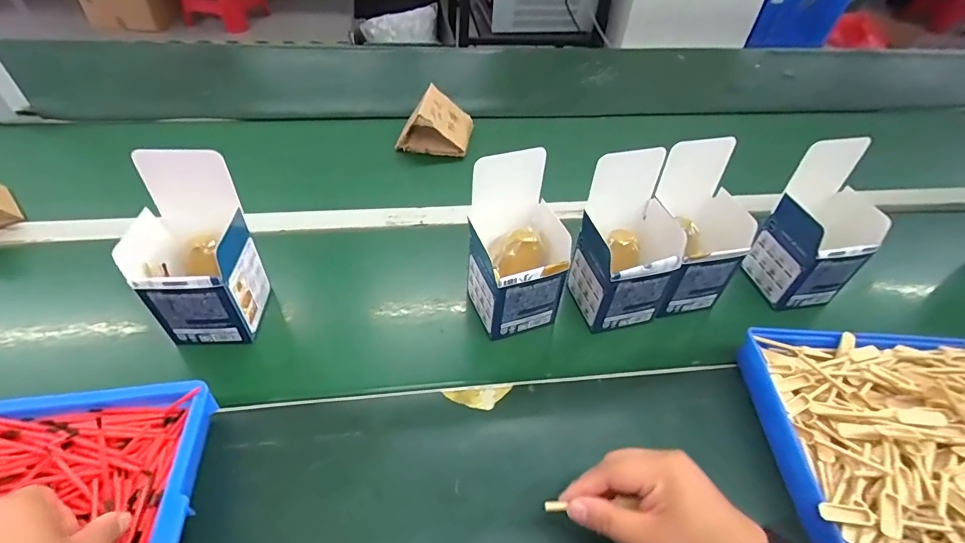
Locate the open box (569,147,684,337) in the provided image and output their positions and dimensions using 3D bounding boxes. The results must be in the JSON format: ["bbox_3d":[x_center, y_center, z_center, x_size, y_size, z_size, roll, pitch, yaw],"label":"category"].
[{"bbox_3d":[0.153,-0.027,0.494,0.087,0.168,0.091,-8,48,-11],"label":"open box"}]

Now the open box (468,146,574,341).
[{"bbox_3d":[0.034,-0.026,0.487,0.089,0.168,0.099,-13,49,-15],"label":"open box"}]

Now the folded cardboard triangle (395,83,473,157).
[{"bbox_3d":[-0.075,-0.247,0.757,0.109,0.071,0.096,8,47,4],"label":"folded cardboard triangle"}]

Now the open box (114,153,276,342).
[{"bbox_3d":[-0.288,-0.012,0.462,0.096,0.175,0.100,-3,48,-6],"label":"open box"}]

